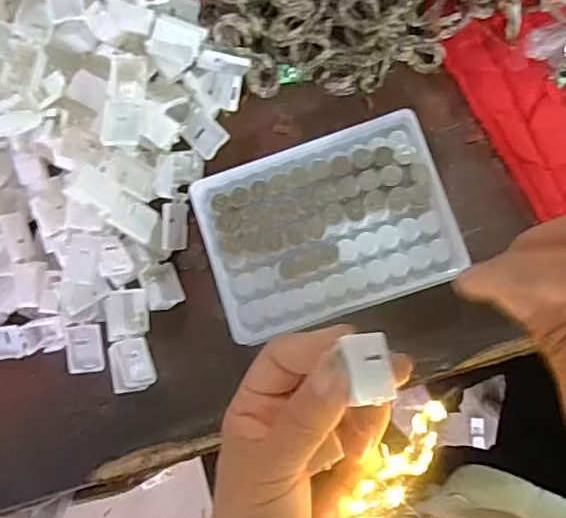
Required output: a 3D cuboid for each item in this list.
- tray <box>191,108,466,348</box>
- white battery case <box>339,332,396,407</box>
[{"bbox_3d":[0.025,-0.018,0.336,0.131,0.026,0.096,-18,83,4],"label":"tray"},{"bbox_3d":[0.032,0.043,0.235,0.020,0.011,0.027,1,68,-27],"label":"white battery case"}]

